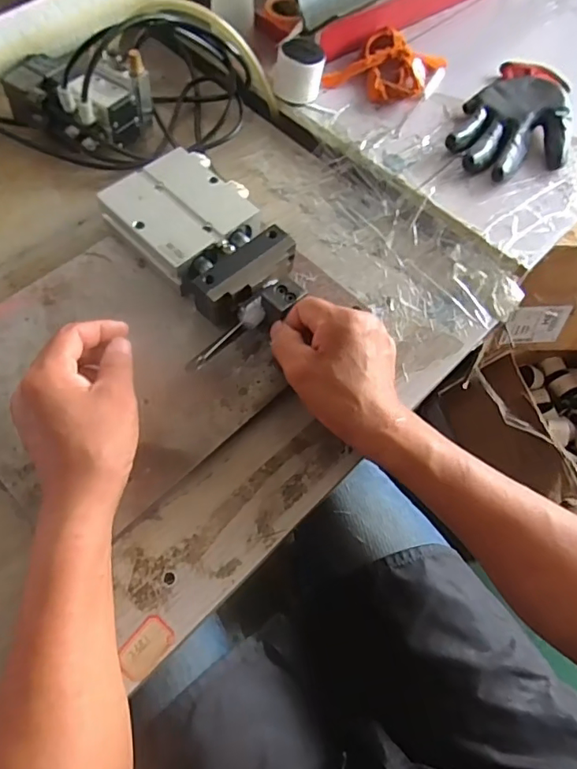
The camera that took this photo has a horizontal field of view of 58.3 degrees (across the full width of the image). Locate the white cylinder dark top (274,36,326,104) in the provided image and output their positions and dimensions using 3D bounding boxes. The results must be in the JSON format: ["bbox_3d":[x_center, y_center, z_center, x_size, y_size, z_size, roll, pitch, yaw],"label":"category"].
[{"bbox_3d":[0.012,-0.337,0.558,0.052,0.052,0.046,5,63,-1],"label":"white cylinder dark top"}]

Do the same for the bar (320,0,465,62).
[{"bbox_3d":[0.172,-0.480,0.648,0.354,0.053,0.013,-38,71,-20],"label":"bar"}]

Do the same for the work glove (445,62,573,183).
[{"bbox_3d":[0.254,-0.294,0.566,0.114,0.028,0.204,24,64,8],"label":"work glove"}]

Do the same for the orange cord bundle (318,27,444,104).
[{"bbox_3d":[0.114,-0.363,0.593,0.098,0.024,0.116,30,65,11],"label":"orange cord bundle"}]

